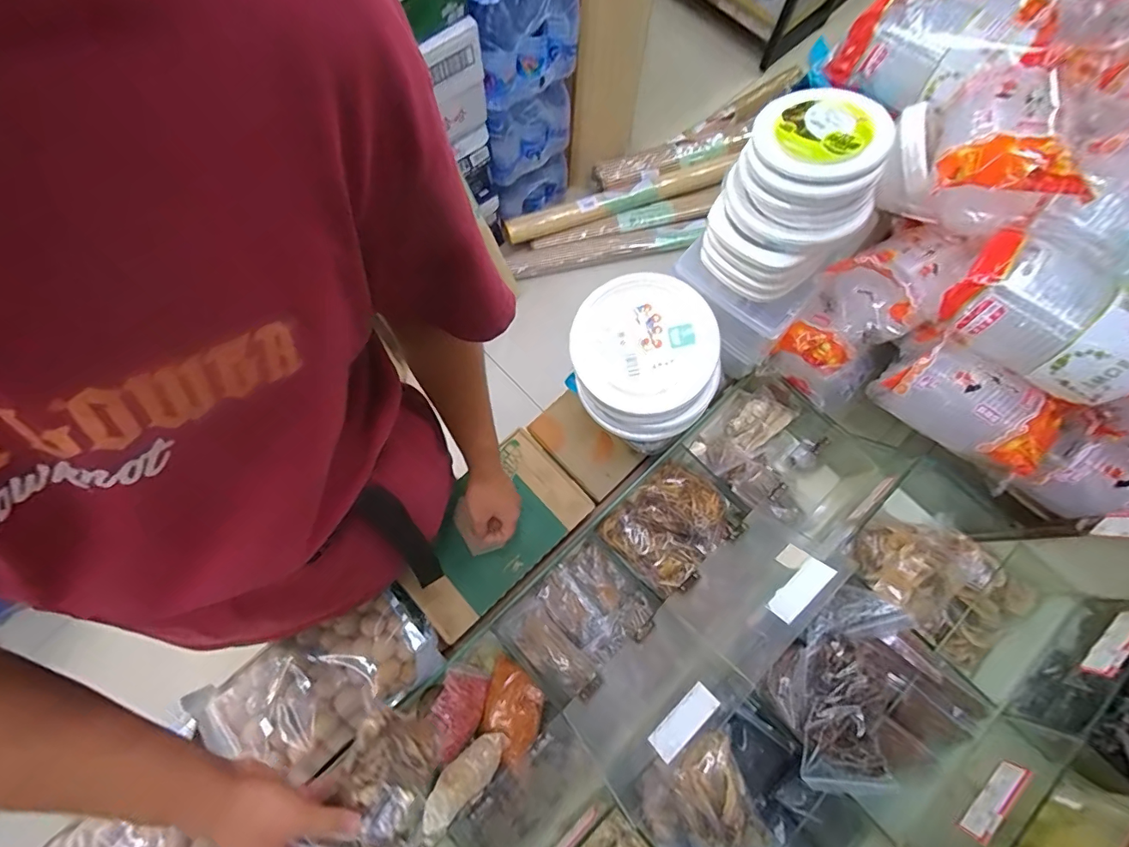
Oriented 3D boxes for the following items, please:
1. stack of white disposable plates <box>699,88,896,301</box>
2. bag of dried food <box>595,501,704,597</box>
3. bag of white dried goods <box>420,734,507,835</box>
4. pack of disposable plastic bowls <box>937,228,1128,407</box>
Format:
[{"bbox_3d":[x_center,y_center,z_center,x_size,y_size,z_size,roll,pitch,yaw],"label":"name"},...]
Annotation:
[{"bbox_3d":[0.295,-0.295,0.631,0.163,0.186,0.181,29,75,8],"label":"stack of white disposable plates"},{"bbox_3d":[0.133,0.198,0.779,0.087,0.058,0.147,-44,79,-12],"label":"bag of dried food"},{"bbox_3d":[-0.133,0.473,0.638,0.052,0.054,0.129,46,51,12],"label":"bag of white dried goods"},{"bbox_3d":[0.531,-0.118,0.520,0.112,0.095,0.185,-43,78,-12],"label":"pack of disposable plastic bowls"}]

